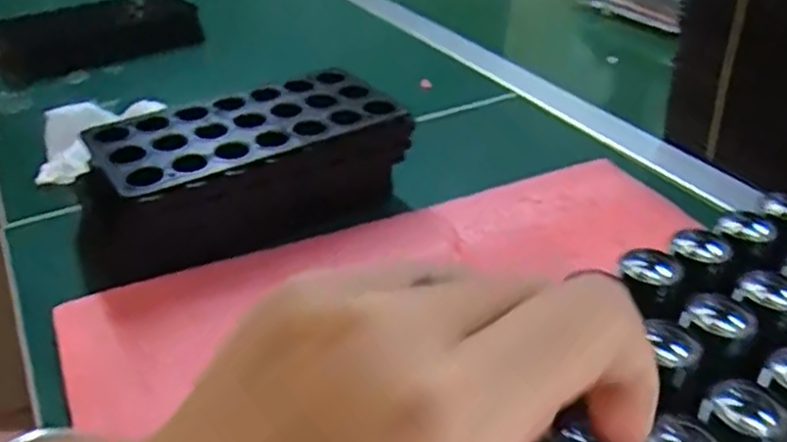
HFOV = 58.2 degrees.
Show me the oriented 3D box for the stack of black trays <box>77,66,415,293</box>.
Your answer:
[{"bbox_3d":[-0.100,-0.033,0.475,0.219,0.071,0.107,-16,37,-22],"label":"stack of black trays"}]

